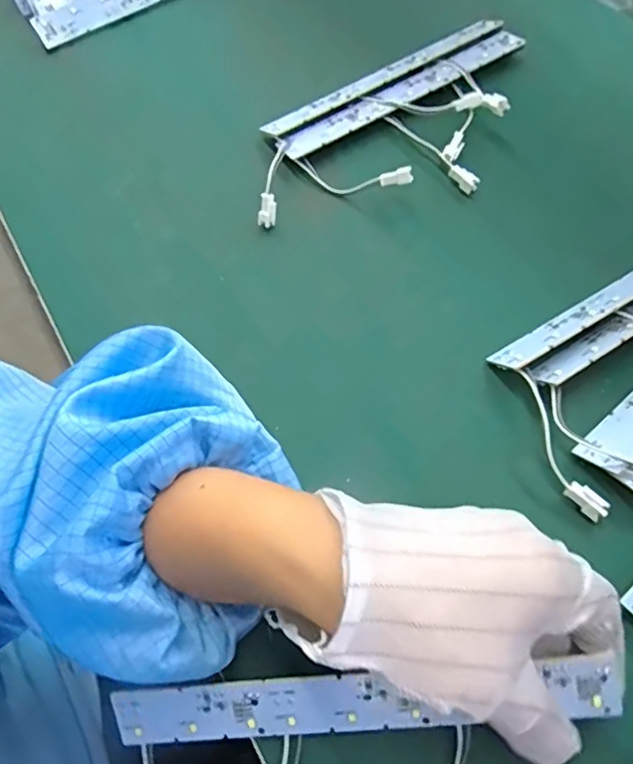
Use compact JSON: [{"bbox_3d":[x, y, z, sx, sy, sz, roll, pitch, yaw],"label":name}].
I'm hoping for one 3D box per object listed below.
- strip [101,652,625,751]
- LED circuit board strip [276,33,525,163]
[{"bbox_3d":[0.014,0.125,0.230,0.195,0.004,0.024,-9,97,10],"label":"strip"},{"bbox_3d":[0.060,-0.198,0.410,0.194,0.010,0.020,-31,65,-12],"label":"LED circuit board strip"}]

